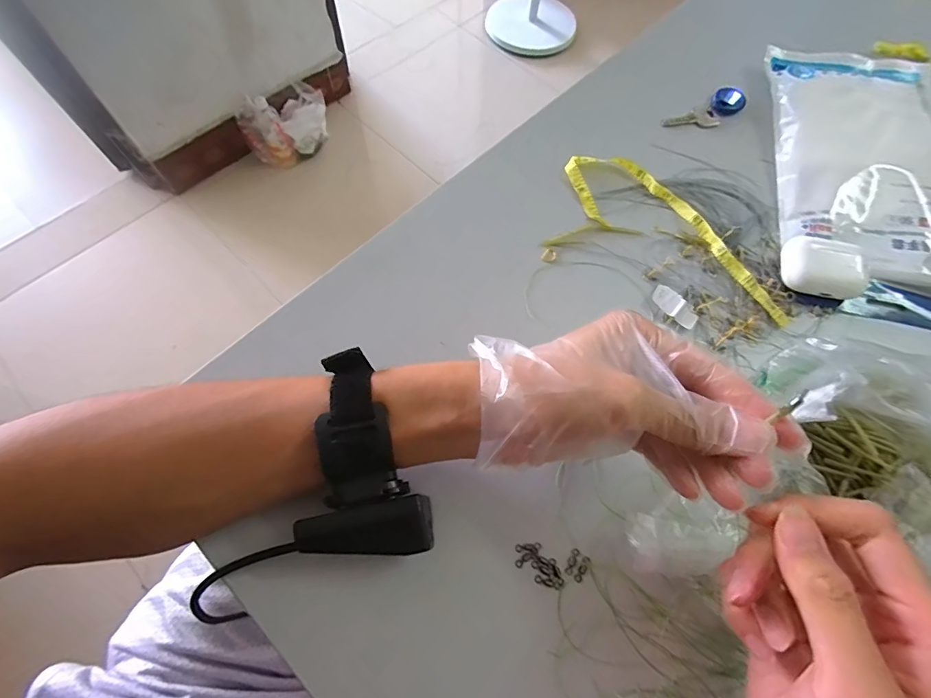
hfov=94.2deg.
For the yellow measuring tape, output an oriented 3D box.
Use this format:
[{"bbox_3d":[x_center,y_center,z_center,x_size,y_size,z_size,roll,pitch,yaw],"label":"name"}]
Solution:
[{"bbox_3d":[0.167,-0.098,0.348,0.189,0.009,0.104,20,69,6],"label":"yellow measuring tape"}]

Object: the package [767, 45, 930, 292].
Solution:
[{"bbox_3d":[0.347,-0.166,0.373,0.149,0.025,0.238,12,68,2],"label":"package"}]

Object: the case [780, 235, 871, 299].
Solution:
[{"bbox_3d":[0.272,-0.061,0.327,0.056,0.024,0.039,5,68,0],"label":"case"}]

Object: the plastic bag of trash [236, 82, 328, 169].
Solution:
[{"bbox_3d":[-0.479,-0.599,1.157,0.213,0.167,0.098,-35,73,-15],"label":"plastic bag of trash"}]

